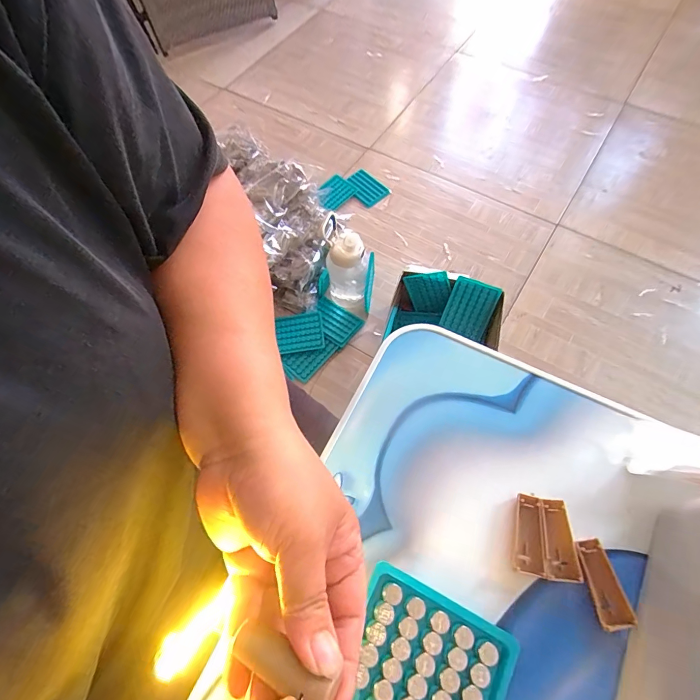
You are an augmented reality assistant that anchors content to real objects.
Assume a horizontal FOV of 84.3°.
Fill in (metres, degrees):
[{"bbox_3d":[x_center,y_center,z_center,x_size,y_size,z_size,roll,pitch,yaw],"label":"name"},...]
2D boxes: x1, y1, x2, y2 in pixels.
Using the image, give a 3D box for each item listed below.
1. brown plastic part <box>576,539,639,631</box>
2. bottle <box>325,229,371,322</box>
[{"bbox_3d":[0.163,0.150,0.249,0.020,0.006,0.049,-8,64,-2],"label":"brown plastic part"},{"bbox_3d":[-0.006,-0.161,0.866,0.103,0.194,0.085,-2,64,1],"label":"bottle"}]

